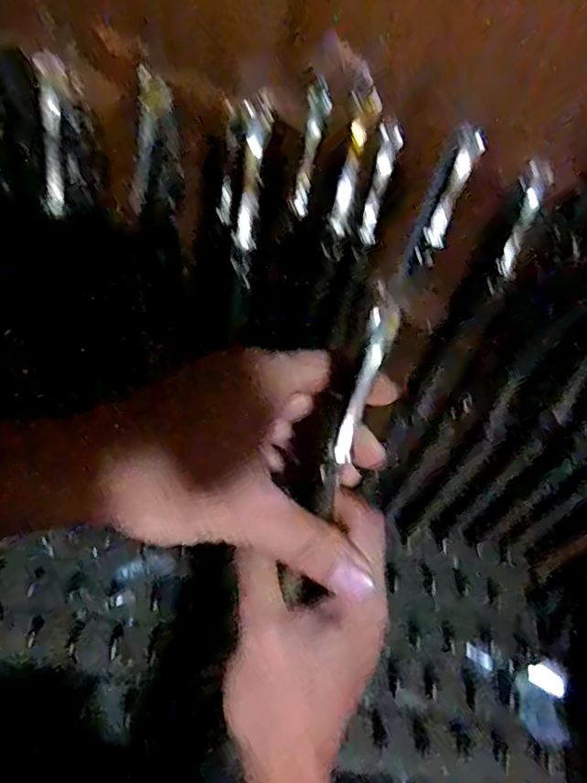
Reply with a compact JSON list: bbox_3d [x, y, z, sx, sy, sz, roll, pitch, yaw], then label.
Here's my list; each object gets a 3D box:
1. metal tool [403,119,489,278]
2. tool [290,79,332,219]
[{"bbox_3d":[0.085,-0.106,0.326,0.017,0.084,0.011,31,33,19],"label":"metal tool"},{"bbox_3d":[0.009,-0.131,0.312,0.011,0.067,0.010,15,18,9],"label":"tool"}]

